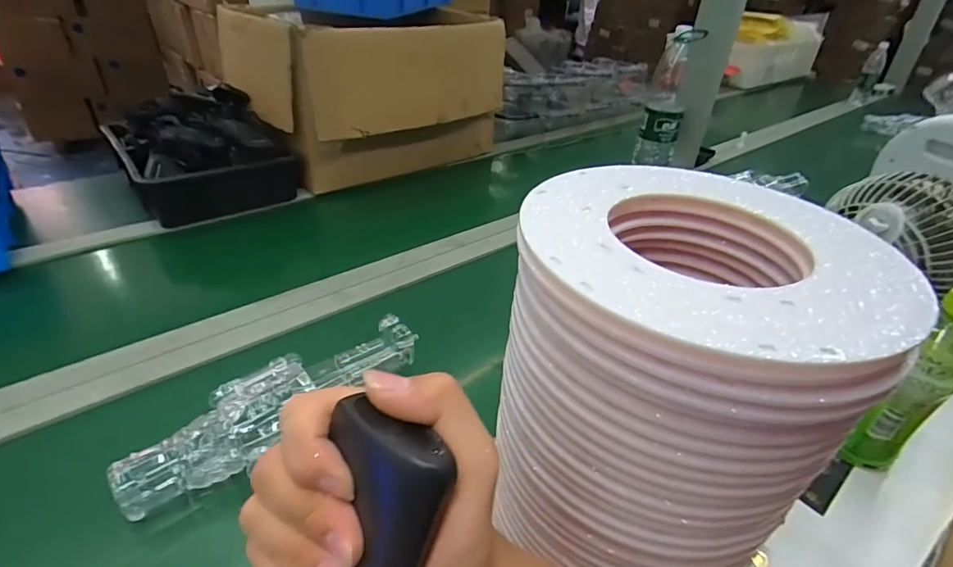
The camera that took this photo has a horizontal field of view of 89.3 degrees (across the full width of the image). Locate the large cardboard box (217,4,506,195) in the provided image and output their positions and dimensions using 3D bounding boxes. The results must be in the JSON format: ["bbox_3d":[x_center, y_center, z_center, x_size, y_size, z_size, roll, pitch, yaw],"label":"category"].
[{"bbox_3d":[-0.237,-0.437,1.104,0.515,0.307,0.392,-24,43,-35],"label":"large cardboard box"}]

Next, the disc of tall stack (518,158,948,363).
[{"bbox_3d":[0.122,-0.027,0.258,0.186,0.011,0.192,3,35,-2],"label":"disc of tall stack"}]

